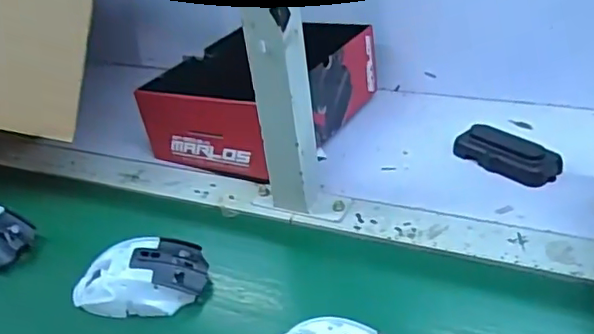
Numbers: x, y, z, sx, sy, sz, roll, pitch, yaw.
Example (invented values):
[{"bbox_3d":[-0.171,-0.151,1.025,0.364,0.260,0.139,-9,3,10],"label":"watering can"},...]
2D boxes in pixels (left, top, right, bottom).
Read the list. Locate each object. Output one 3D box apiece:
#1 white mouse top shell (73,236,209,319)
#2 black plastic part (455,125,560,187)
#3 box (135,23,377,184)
[{"bbox_3d":[-0.136,0.093,0.516,0.116,0.037,0.069,-8,33,-3],"label":"white mouse top shell"},{"bbox_3d":[0.217,-0.013,0.626,0.048,0.025,0.106,-31,41,-33],"label":"black plastic part"},{"bbox_3d":[-0.042,-0.093,0.721,0.188,0.101,0.234,14,38,28],"label":"box"}]

